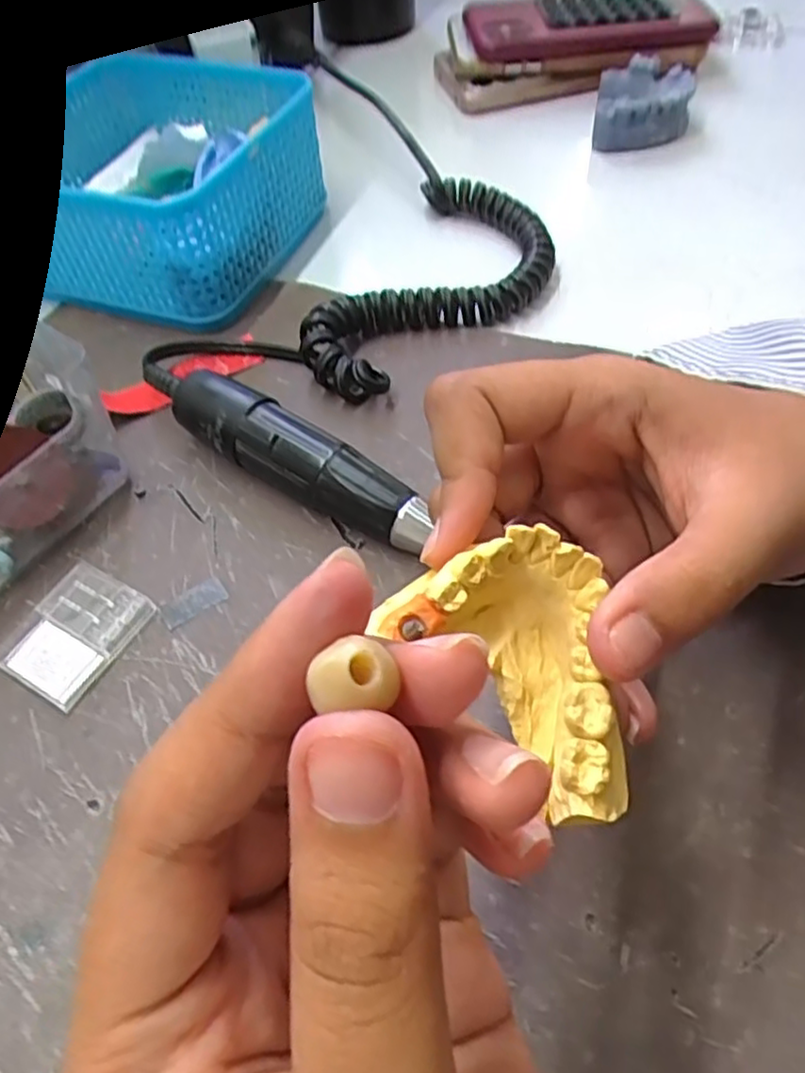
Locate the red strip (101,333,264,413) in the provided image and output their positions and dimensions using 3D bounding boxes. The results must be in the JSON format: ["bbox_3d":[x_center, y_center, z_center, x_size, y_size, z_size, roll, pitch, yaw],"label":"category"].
[{"bbox_3d":[-0.097,-0.070,0.307,0.070,0.004,0.022,-26,58,-13],"label":"red strip"}]

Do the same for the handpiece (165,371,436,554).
[{"bbox_3d":[-0.040,-0.028,0.260,0.116,0.029,0.026,29,63,21],"label":"handpiece"}]

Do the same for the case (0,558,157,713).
[{"bbox_3d":[-0.113,0.032,0.237,0.037,0.007,0.044,25,61,19],"label":"case"}]

